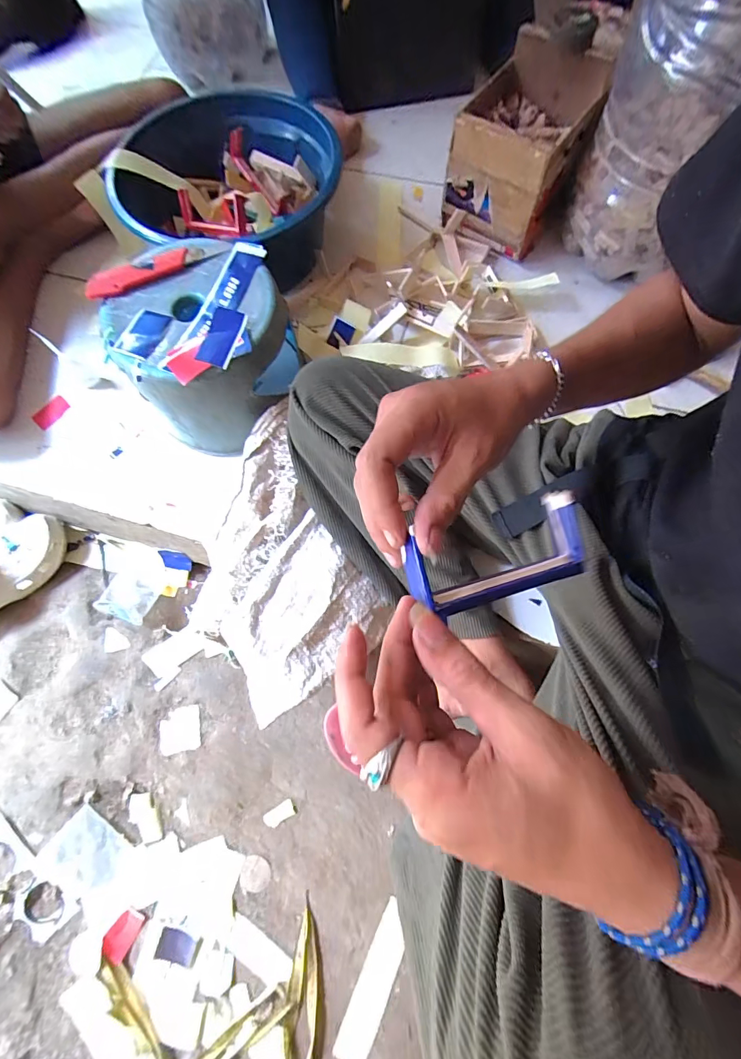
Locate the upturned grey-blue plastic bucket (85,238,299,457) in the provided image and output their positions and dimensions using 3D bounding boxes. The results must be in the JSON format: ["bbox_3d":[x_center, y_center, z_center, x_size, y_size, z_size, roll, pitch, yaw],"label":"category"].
[{"bbox_3d":[-0.235,-0.247,0.599,0.209,0.195,0.210,-1,71,2],"label":"upturned grey-blue plastic bucket"}]

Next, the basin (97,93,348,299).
[{"bbox_3d":[-0.231,-0.521,0.686,0.332,0.162,0.345,-1,71,2],"label":"basin"}]

